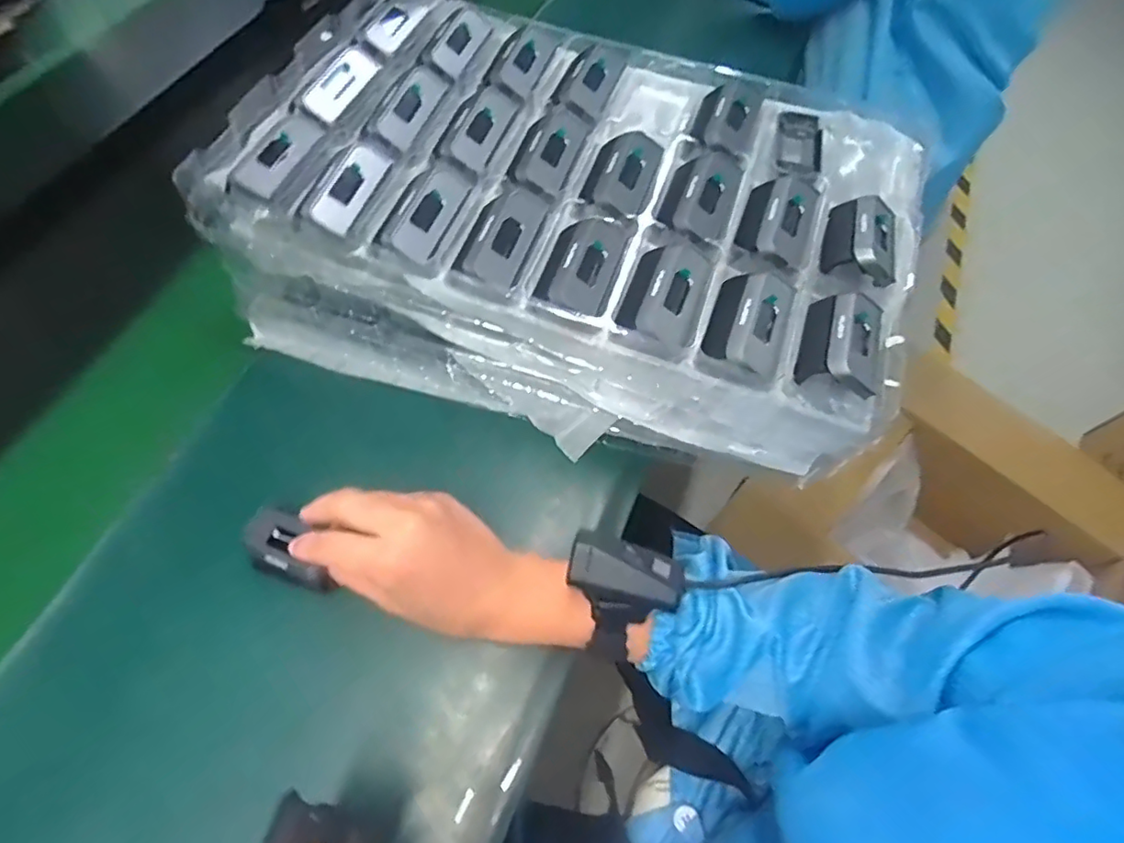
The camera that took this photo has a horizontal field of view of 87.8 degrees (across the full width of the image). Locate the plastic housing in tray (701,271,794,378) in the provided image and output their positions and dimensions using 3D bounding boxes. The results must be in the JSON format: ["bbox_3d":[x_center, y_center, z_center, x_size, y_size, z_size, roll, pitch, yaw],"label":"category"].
[{"bbox_3d":[0.123,-0.068,0.386,0.047,0.028,0.076,18,62,8],"label":"plastic housing in tray"}]

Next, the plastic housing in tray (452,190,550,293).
[{"bbox_3d":[-0.041,-0.126,0.398,0.041,0.017,0.072,20,62,9],"label":"plastic housing in tray"}]

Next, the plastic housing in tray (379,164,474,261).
[{"bbox_3d":[-0.093,-0.148,0.407,0.035,0.011,0.081,21,62,9],"label":"plastic housing in tray"}]

